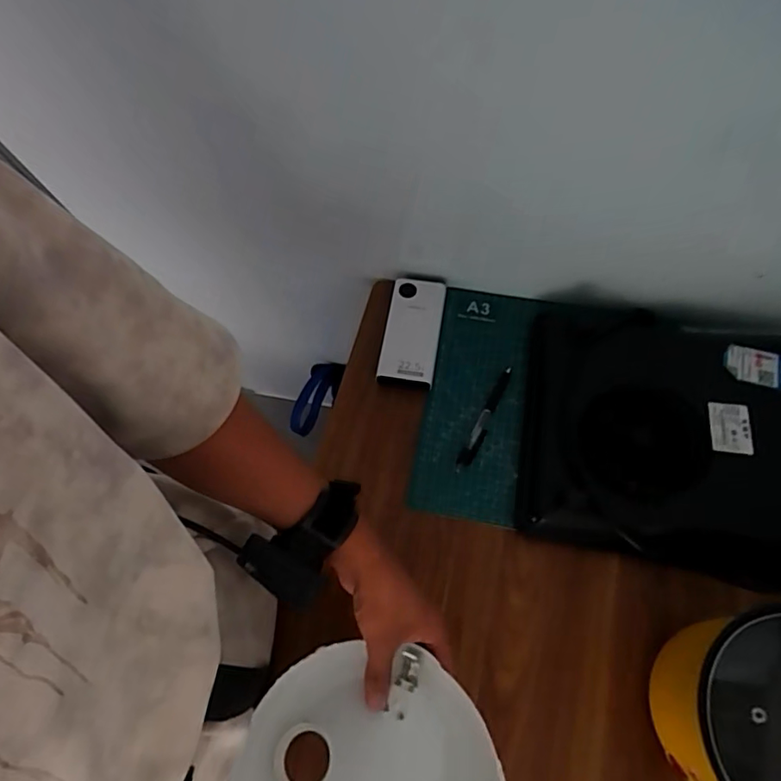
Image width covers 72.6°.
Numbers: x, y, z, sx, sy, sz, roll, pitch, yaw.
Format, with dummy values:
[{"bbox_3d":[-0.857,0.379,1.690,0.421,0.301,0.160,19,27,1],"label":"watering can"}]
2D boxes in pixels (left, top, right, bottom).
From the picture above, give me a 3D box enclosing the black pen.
[{"bbox_3d":[0.112,0.034,0.624,0.017,0.009,0.139,27,69,11],"label":"black pen"}]

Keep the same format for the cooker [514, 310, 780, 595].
[{"bbox_3d":[0.319,0.045,0.587,0.328,0.064,0.289,13,67,5],"label":"cooker"}]

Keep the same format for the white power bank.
[{"bbox_3d":[0.028,-0.076,0.662,0.067,0.025,0.150,9,67,4],"label":"white power bank"}]

